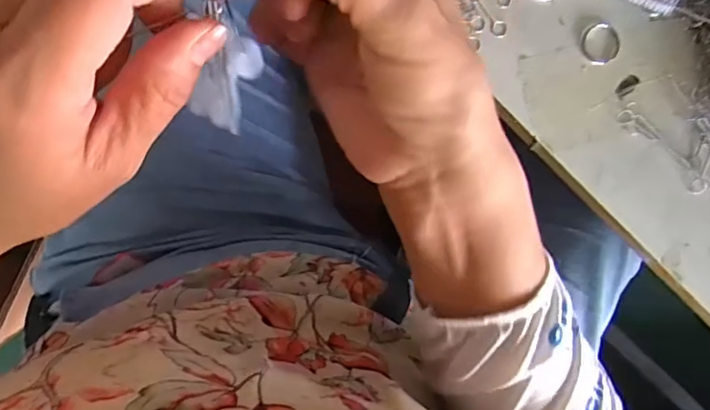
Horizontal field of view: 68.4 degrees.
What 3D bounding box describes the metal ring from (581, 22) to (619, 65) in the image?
[{"bbox_3d":[0.153,-0.100,0.325,0.025,0.005,0.025,-1,93,-9],"label":"metal ring"}]

